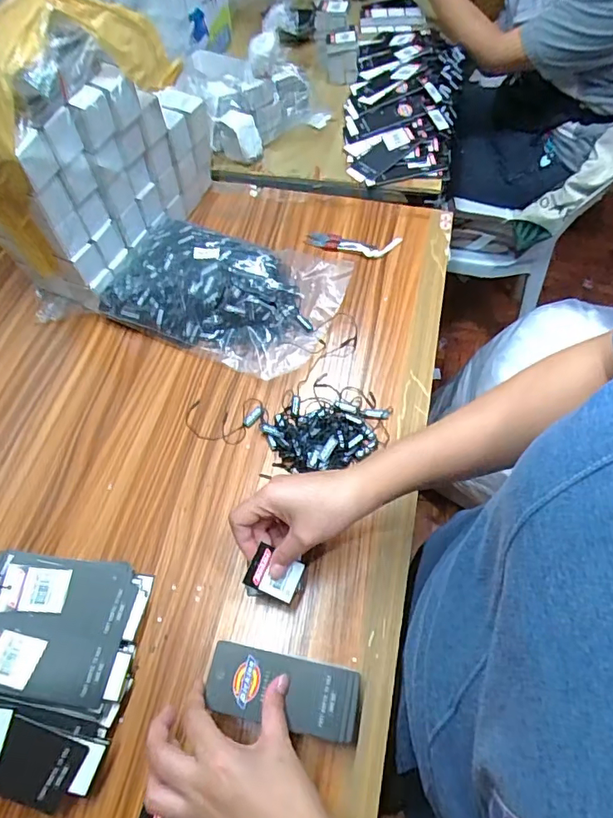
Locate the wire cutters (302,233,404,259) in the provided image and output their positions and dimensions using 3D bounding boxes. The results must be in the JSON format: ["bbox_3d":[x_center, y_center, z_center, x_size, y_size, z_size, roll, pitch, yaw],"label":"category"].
[{"bbox_3d":[0.063,-0.225,0.677,0.127,0.017,0.037,7,60,6],"label":"wire cutters"}]

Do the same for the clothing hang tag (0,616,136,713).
[{"bbox_3d":[-0.210,0.202,0.394,0.131,0.009,0.052,20,48,-15],"label":"clothing hang tag"}]

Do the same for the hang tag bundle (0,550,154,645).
[{"bbox_3d":[-0.207,0.161,0.431,0.130,0.019,0.062,17,59,-16],"label":"hang tag bundle"}]

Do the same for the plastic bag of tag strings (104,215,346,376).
[{"bbox_3d":[-0.098,-0.148,0.611,0.264,0.064,0.176,21,63,14],"label":"plastic bag of tag strings"}]

